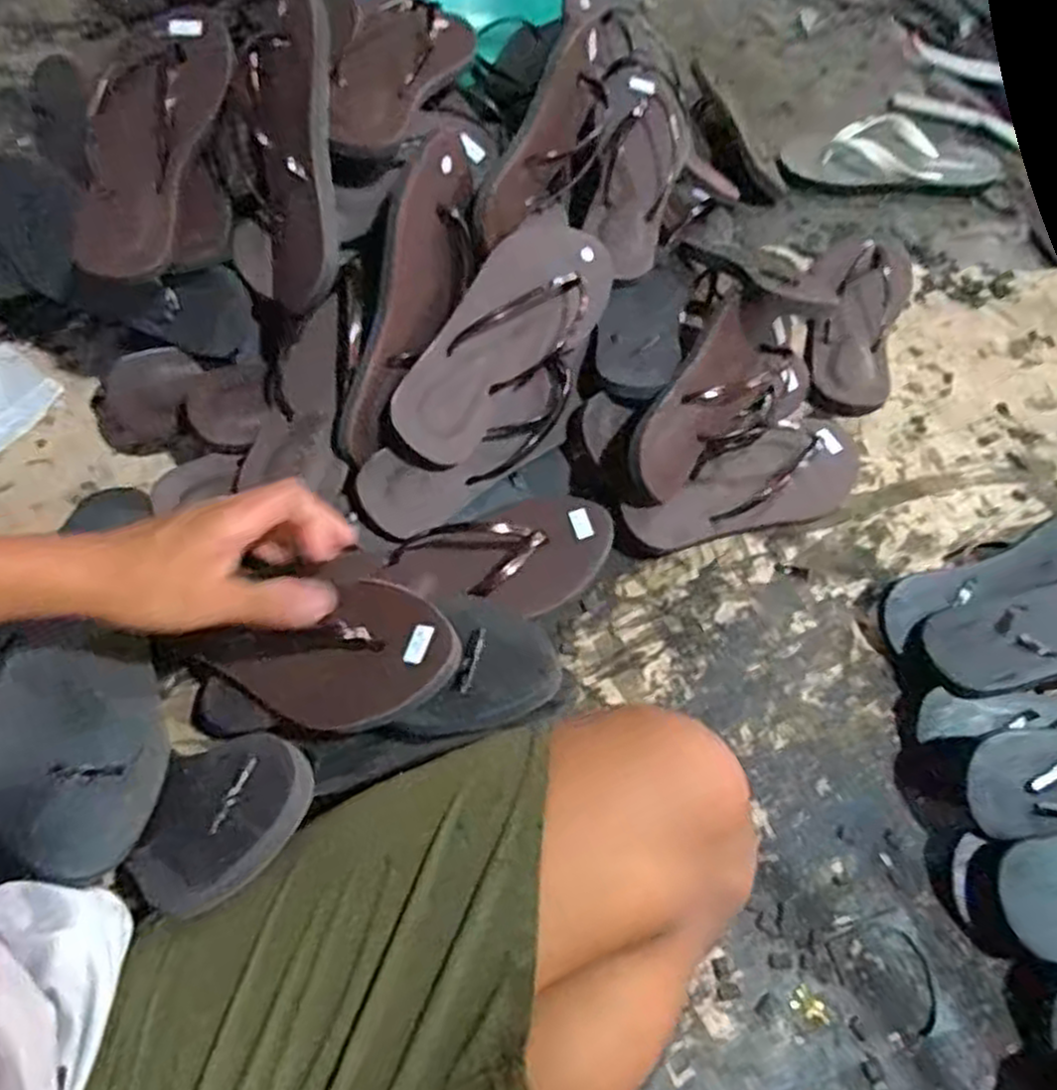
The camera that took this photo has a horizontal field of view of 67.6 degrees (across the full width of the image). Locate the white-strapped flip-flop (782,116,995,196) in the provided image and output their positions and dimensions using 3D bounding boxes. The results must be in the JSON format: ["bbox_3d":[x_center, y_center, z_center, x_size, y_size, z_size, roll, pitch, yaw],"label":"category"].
[{"bbox_3d":[0.434,-0.464,0.941,0.264,0.040,0.098,-3,58,-2],"label":"white-strapped flip-flop"}]

